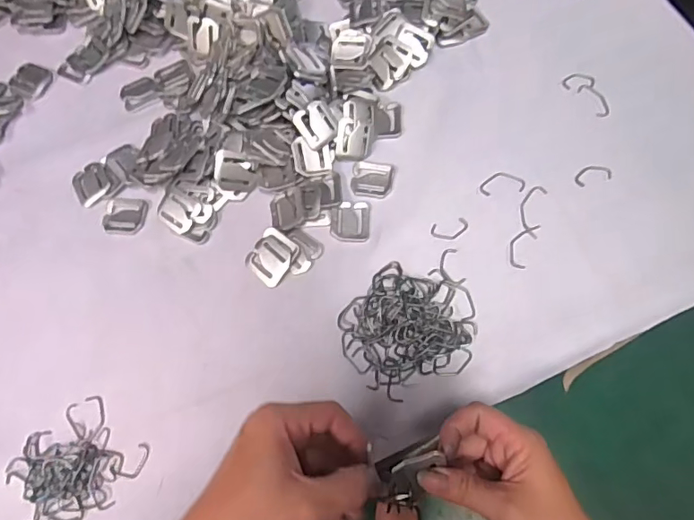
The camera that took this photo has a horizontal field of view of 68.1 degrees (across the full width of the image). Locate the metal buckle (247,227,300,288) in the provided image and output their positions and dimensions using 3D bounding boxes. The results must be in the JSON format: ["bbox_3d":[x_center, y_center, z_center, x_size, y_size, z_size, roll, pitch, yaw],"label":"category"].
[{"bbox_3d":[-0.068,-0.003,0.463,0.038,0.012,0.045,35,75,13],"label":"metal buckle"}]

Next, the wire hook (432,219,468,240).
[{"bbox_3d":[0.094,-0.028,0.466,0.034,0.004,0.018,-14,71,-3],"label":"wire hook"}]

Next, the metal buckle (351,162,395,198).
[{"bbox_3d":[0.024,-0.077,0.487,0.039,0.004,0.035,8,71,5],"label":"metal buckle"}]

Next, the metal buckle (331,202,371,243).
[{"bbox_3d":[0.004,-0.036,0.473,0.036,0.004,0.039,2,71,3],"label":"metal buckle"}]

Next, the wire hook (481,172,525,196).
[{"bbox_3d":[0.145,-0.073,0.480,0.041,0.004,0.022,-8,70,0],"label":"wire hook"}]

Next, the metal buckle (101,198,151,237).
[{"bbox_3d":[-0.210,-0.041,0.488,0.039,0.004,0.037,3,71,4],"label":"metal buckle"}]

